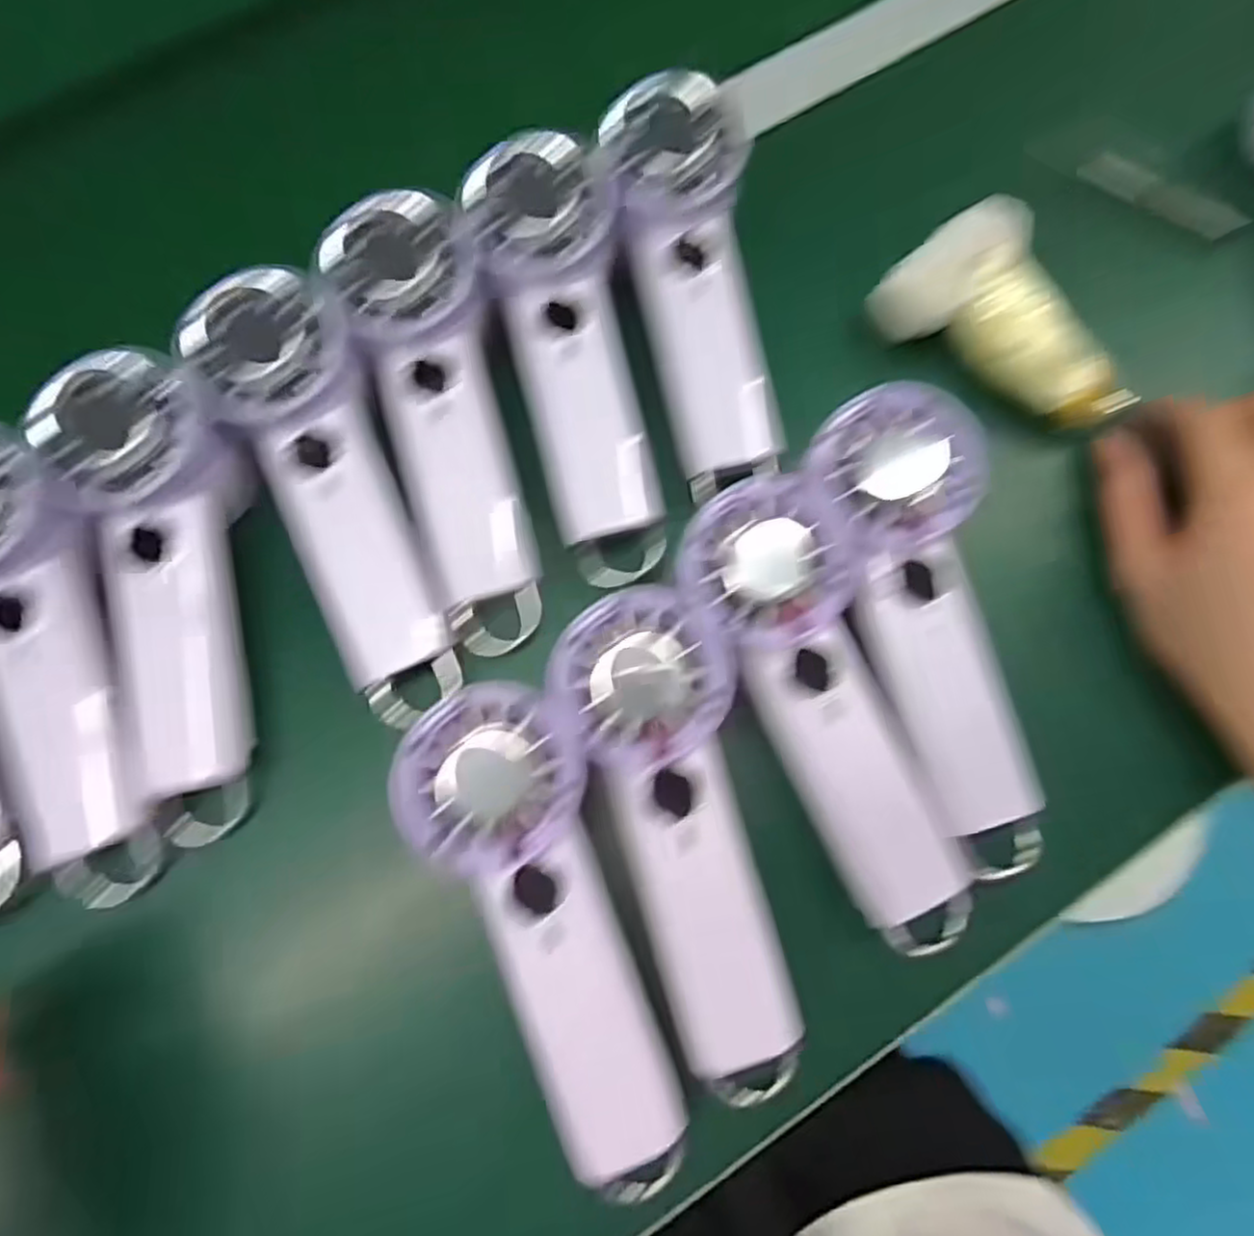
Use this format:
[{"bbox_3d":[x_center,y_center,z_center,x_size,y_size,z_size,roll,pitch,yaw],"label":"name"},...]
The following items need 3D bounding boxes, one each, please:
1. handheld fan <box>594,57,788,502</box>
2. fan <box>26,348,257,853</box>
[{"bbox_3d":[0.032,-0.148,0.332,0.058,0.031,0.174,-13,94,-3],"label":"handheld fan"},{"bbox_3d":[-0.193,-0.007,0.305,0.065,0.039,0.201,-9,91,-3],"label":"fan"}]

